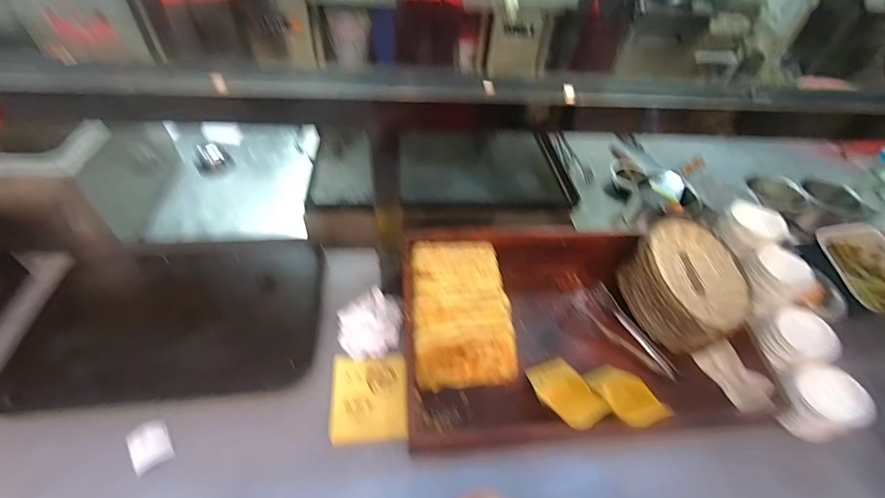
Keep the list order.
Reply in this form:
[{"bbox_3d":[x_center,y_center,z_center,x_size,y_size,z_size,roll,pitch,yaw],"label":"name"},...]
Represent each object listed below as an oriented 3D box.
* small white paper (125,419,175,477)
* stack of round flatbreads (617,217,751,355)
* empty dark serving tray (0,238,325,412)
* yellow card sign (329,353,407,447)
[{"bbox_3d":[-0.444,0.294,0.605,0.051,0.009,0.068,-29,58,-27],"label":"small white paper"},{"bbox_3d":[0.452,0.072,0.759,0.133,0.141,0.220,-12,49,-16],"label":"stack of round flatbreads"},{"bbox_3d":[-0.489,0.115,0.764,0.493,0.025,0.340,-4,50,-9],"label":"empty dark serving tray"},{"bbox_3d":[-0.124,0.250,0.679,0.122,0.007,0.144,2,54,-11],"label":"yellow card sign"}]

